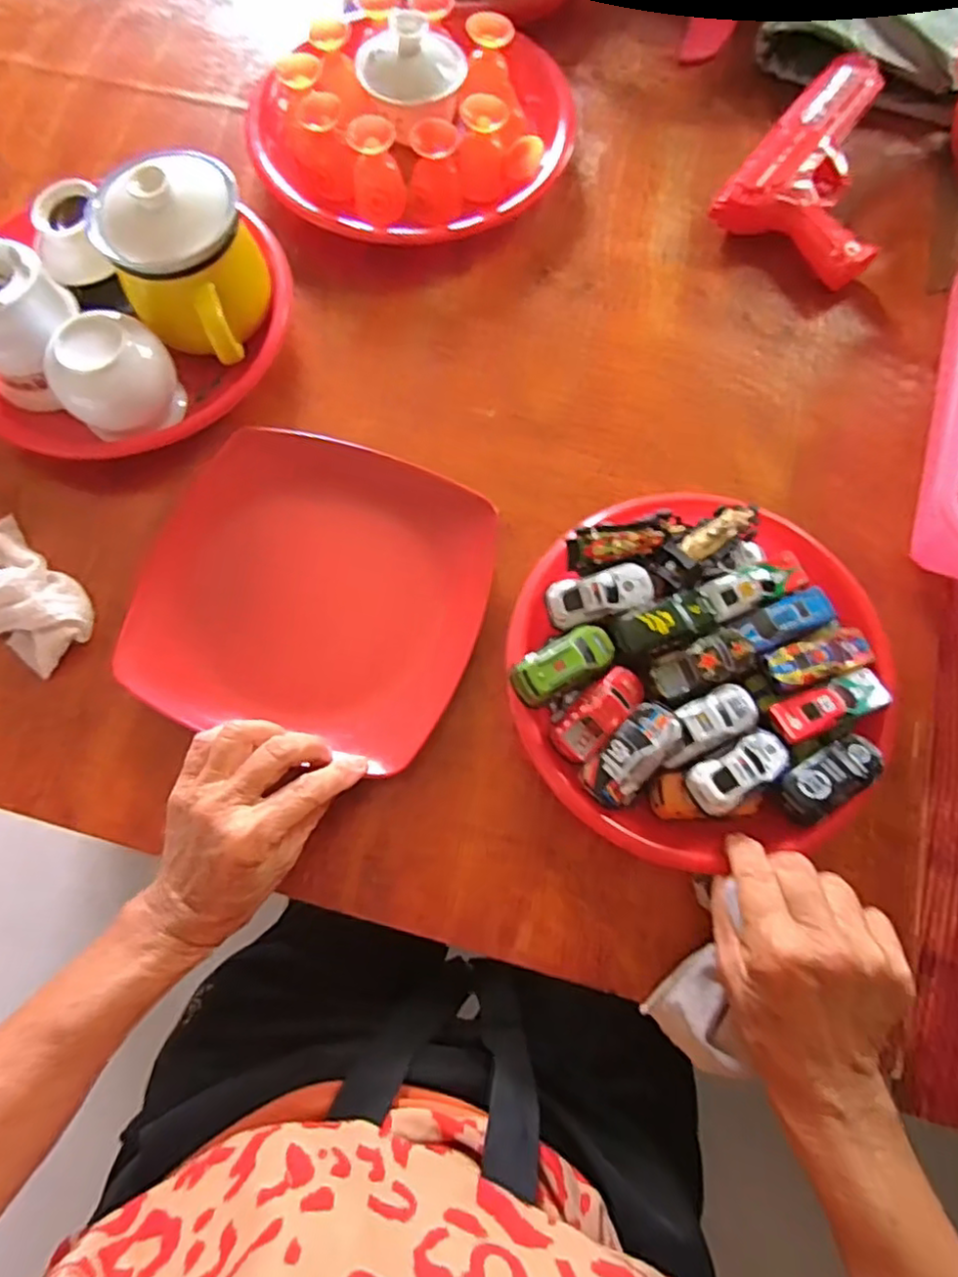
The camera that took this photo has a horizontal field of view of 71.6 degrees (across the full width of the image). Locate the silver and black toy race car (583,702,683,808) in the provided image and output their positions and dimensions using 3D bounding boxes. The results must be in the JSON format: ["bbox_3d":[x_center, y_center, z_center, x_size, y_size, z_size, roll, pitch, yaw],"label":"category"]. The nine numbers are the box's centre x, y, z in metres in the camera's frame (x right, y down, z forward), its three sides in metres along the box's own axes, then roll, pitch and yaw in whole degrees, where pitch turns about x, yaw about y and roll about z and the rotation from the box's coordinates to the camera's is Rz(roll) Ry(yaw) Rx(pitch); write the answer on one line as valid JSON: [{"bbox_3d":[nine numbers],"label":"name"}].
[{"bbox_3d":[0.085,0.064,0.369,0.030,0.015,0.062,40,92,11],"label":"silver and black toy race car"}]

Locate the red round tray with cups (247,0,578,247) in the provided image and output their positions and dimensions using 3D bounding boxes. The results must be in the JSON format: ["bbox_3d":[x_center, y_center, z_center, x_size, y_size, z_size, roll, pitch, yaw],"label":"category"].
[{"bbox_3d":[-0.046,-0.412,0.525,0.249,0.072,0.213,-33,76,-9],"label":"red round tray with cups"}]

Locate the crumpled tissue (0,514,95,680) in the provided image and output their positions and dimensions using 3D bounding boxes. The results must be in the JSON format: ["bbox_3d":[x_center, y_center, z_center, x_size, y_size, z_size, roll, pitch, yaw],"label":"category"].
[{"bbox_3d":[-0.298,-0.025,0.418,0.101,0.036,0.069,38,77,11],"label":"crumpled tissue"}]

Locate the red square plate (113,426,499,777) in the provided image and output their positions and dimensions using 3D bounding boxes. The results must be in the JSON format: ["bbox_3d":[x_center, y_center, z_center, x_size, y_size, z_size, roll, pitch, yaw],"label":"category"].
[{"bbox_3d":[-0.102,-0.033,0.431,0.205,0.025,0.198,14,73,4],"label":"red square plate"}]

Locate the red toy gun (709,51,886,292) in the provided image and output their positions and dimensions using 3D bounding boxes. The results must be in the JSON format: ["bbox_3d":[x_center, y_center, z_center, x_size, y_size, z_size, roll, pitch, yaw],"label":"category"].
[{"bbox_3d":[0.284,-0.381,0.532,0.119,0.035,0.200,30,75,9],"label":"red toy gun"}]

